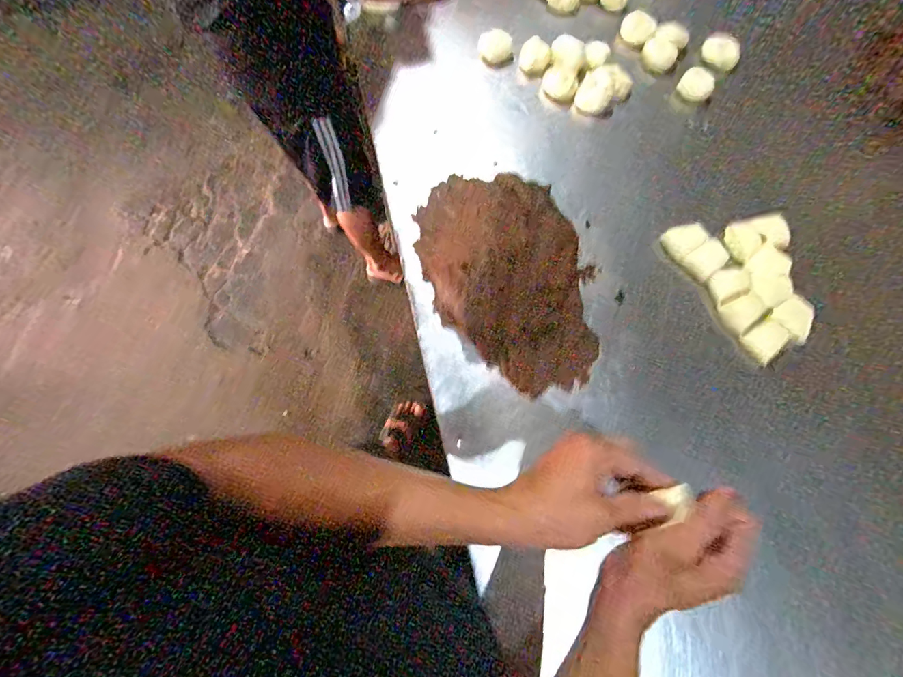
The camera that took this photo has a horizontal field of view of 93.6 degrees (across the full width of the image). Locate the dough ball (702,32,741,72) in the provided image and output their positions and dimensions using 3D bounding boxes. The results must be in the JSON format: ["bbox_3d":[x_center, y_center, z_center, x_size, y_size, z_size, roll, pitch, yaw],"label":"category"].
[{"bbox_3d":[0.484,-0.515,0.758,0.068,0.033,0.043,33,76,10],"label":"dough ball"}]

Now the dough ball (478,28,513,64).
[{"bbox_3d":[0.075,-0.504,0.731,0.059,0.036,0.052,4,73,2],"label":"dough ball"}]

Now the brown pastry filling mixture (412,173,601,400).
[{"bbox_3d":[0.082,-0.102,0.585,0.226,0.079,0.360,-18,74,-5],"label":"brown pastry filling mixture"}]

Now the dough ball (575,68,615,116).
[{"bbox_3d":[0.243,-0.415,0.713,0.056,0.034,0.066,28,75,8],"label":"dough ball"}]

